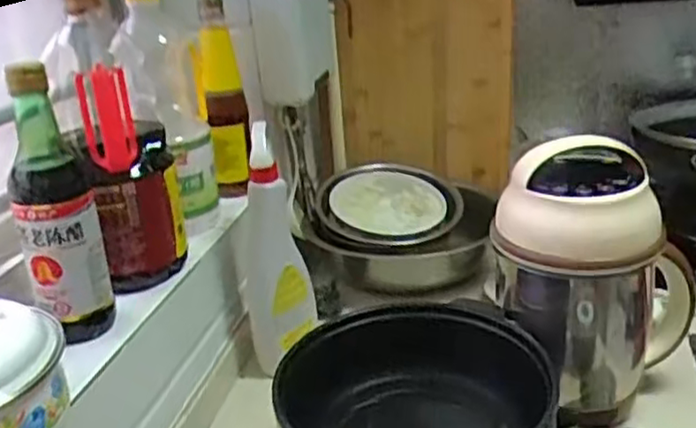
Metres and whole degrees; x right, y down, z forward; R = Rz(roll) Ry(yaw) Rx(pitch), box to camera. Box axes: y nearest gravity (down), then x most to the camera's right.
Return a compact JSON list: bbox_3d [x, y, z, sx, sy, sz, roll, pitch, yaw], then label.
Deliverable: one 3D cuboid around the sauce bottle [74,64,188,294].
[{"bbox_3d":[-0.222,-0.040,0.722,0.082,0.216,0.084,-11,24,-14],"label":"sauce bottle"}]

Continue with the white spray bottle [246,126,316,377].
[{"bbox_3d":[-0.091,0.045,0.867,0.083,0.289,0.074,-7,24,-5],"label":"white spray bottle"}]

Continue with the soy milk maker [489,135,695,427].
[{"bbox_3d":[0.251,0.062,0.720,0.168,0.279,0.140,-24,30,-36],"label":"soy milk maker"}]

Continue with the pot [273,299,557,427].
[{"bbox_3d":[0.062,0.195,0.655,0.245,0.130,0.227,-4,24,2],"label":"pot"}]

